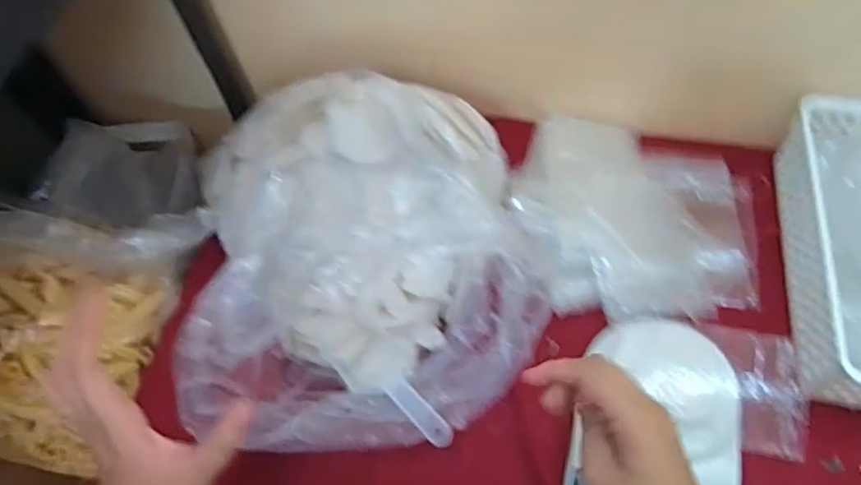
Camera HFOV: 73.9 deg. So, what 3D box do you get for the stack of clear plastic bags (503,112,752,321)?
[{"bbox_3d":[0.207,-0.025,0.583,0.245,0.041,0.229,10,62,9],"label":"stack of clear plastic bags"}]

